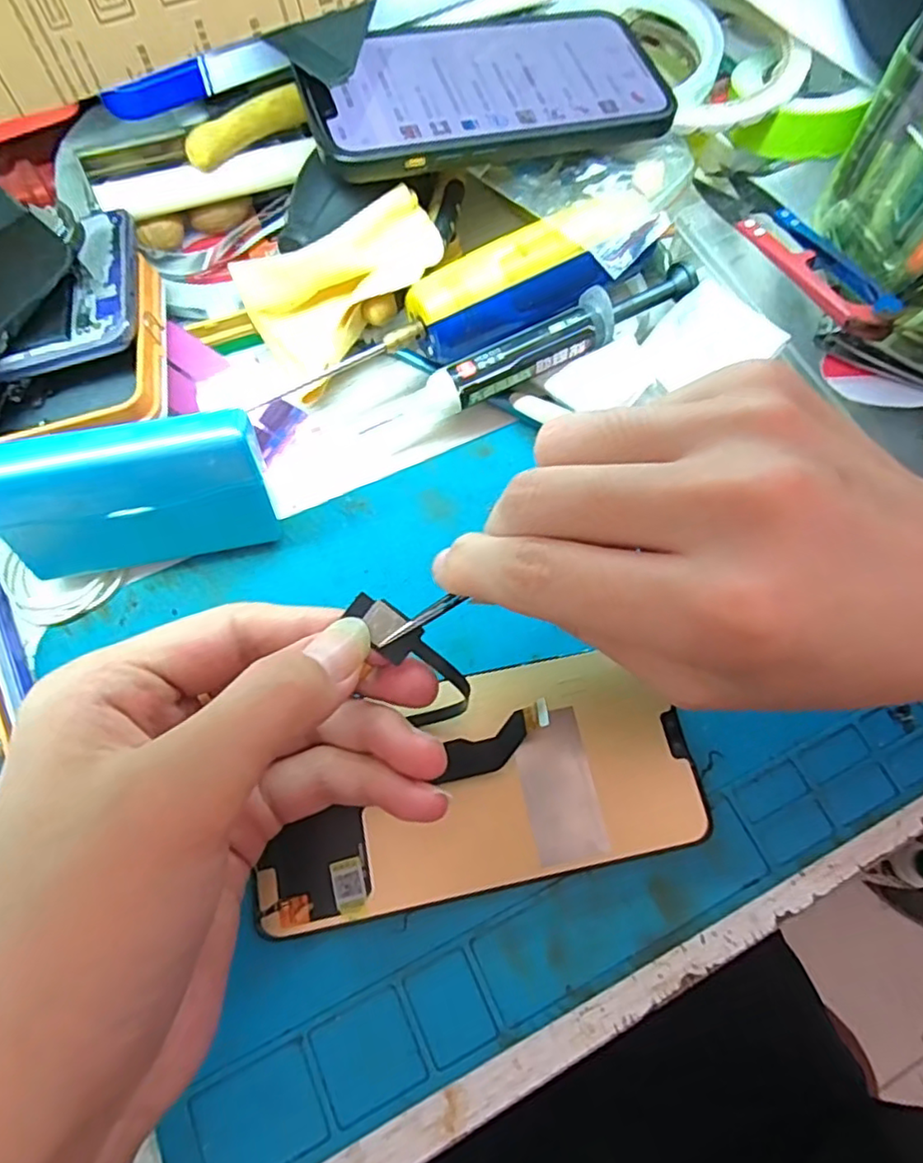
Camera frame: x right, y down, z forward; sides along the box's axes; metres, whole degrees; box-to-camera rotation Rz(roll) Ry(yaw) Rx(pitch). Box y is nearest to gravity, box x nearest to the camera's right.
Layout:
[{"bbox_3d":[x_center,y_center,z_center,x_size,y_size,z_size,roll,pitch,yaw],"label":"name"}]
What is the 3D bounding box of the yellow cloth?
[{"bbox_3d":[-0.045,-0.116,0.263,0.082,0.023,0.056,-23,104,2],"label":"yellow cloth"}]

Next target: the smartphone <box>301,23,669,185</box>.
[{"bbox_3d":[0.009,-0.198,0.255,0.144,0.008,0.071,-17,73,-12],"label":"smartphone"}]

